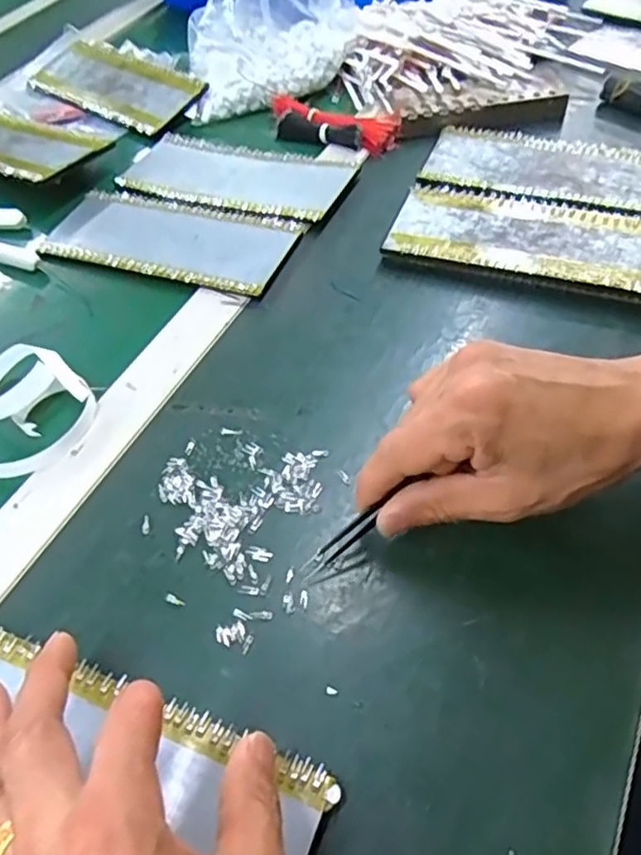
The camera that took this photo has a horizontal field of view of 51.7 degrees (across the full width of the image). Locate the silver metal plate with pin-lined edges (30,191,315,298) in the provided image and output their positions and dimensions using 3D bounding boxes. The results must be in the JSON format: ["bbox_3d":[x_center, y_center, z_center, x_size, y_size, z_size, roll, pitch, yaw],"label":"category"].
[{"bbox_3d":[-0.121,-0.150,0.518,0.201,0.006,0.088,16,56,17],"label":"silver metal plate with pin-lined edges"}]

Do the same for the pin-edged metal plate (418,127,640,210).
[{"bbox_3d":[0.187,-0.211,0.536,0.198,0.007,0.089,15,55,16],"label":"pin-edged metal plate"}]

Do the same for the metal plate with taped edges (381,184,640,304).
[{"bbox_3d":[0.154,-0.136,0.477,0.197,0.015,0.094,15,55,16],"label":"metal plate with taped edges"}]

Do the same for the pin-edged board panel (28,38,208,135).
[{"bbox_3d":[-0.212,-0.350,0.673,0.199,0.008,0.081,30,75,24],"label":"pin-edged board panel"}]

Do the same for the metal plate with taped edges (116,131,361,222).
[{"bbox_3d":[-0.075,-0.216,0.570,0.199,0.009,0.087,17,57,20],"label":"metal plate with taped edges"}]

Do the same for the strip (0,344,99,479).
[{"bbox_3d":[-0.178,-0.013,0.408,0.072,0.019,0.086,-11,52,-3],"label":"strip"}]

